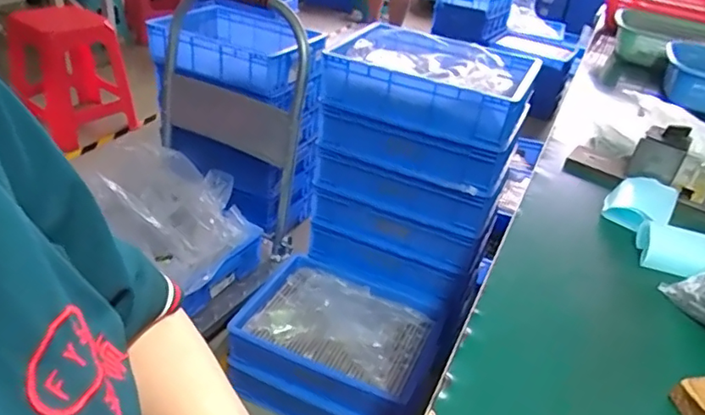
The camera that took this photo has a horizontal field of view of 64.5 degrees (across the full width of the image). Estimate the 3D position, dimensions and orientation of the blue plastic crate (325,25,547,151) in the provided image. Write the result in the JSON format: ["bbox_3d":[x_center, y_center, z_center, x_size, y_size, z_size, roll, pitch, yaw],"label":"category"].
[{"bbox_3d":[0.176,-0.275,1.210,0.404,0.119,0.299,20,35,21],"label":"blue plastic crate"}]

